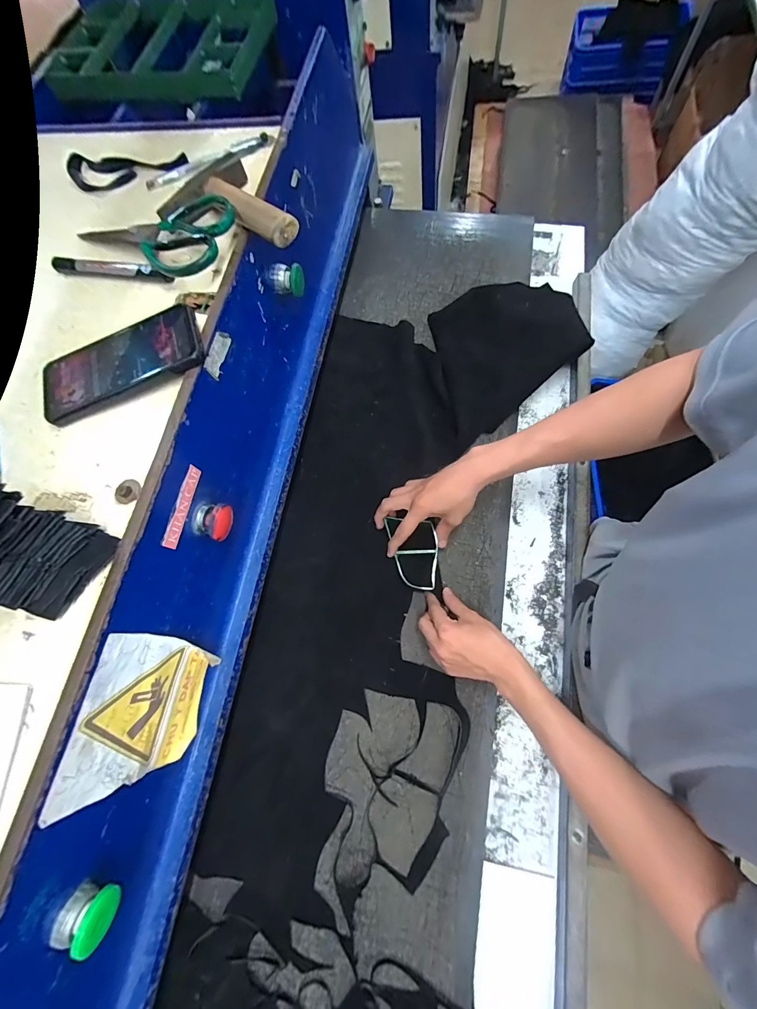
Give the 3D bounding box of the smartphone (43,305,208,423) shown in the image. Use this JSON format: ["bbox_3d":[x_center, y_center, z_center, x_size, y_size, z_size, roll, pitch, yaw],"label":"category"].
[{"bbox_3d":[-0.245,-0.136,0.354,0.157,0.009,0.075,-22,72,3],"label":"smartphone"}]

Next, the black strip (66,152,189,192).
[{"bbox_3d":[-0.317,-0.409,0.461,0.159,0.015,0.054,7,81,8],"label":"black strip"}]

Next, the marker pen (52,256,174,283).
[{"bbox_3d":[-0.287,-0.255,0.402,0.133,0.019,0.015,7,71,8],"label":"marker pen"}]

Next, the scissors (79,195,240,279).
[{"bbox_3d":[-0.247,-0.287,0.398,0.193,0.028,0.087,12,70,17],"label":"scissors"}]

